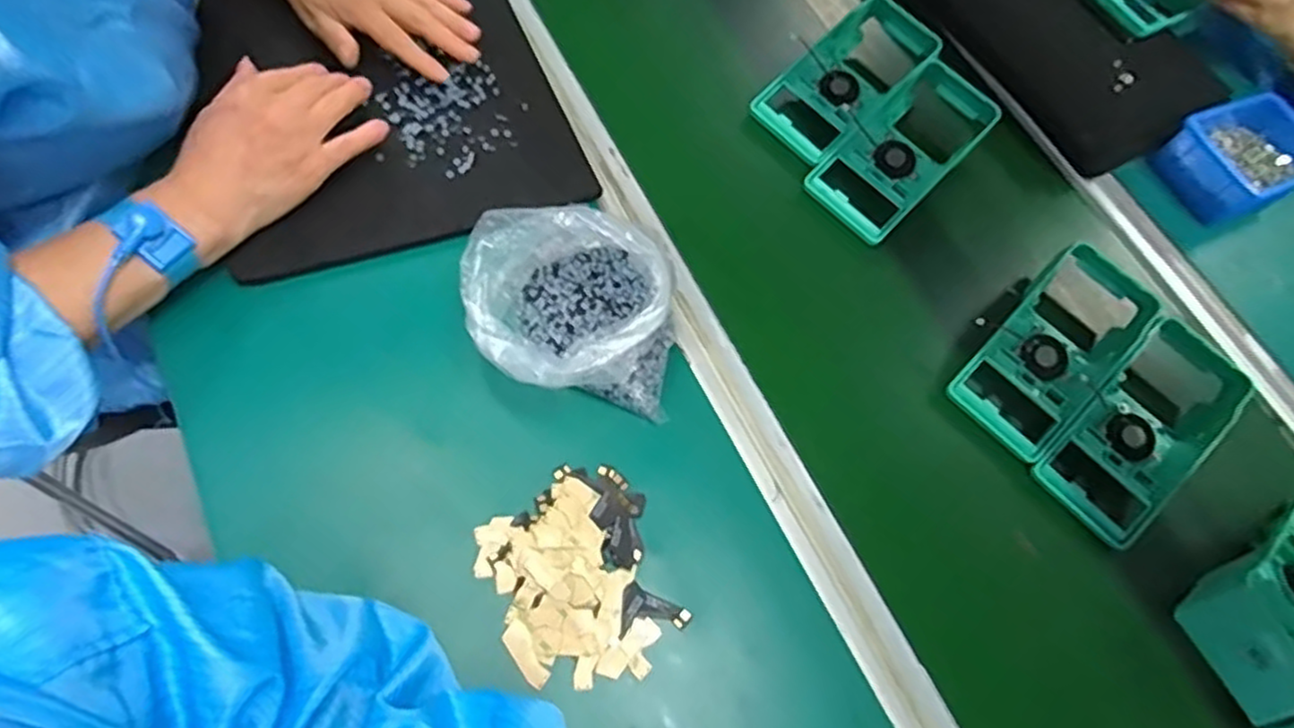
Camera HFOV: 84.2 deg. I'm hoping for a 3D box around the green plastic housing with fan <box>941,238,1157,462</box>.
[{"bbox_3d":[0.308,-0.011,0.539,0.171,0.048,0.077,-42,60,-12],"label":"green plastic housing with fan"}]

